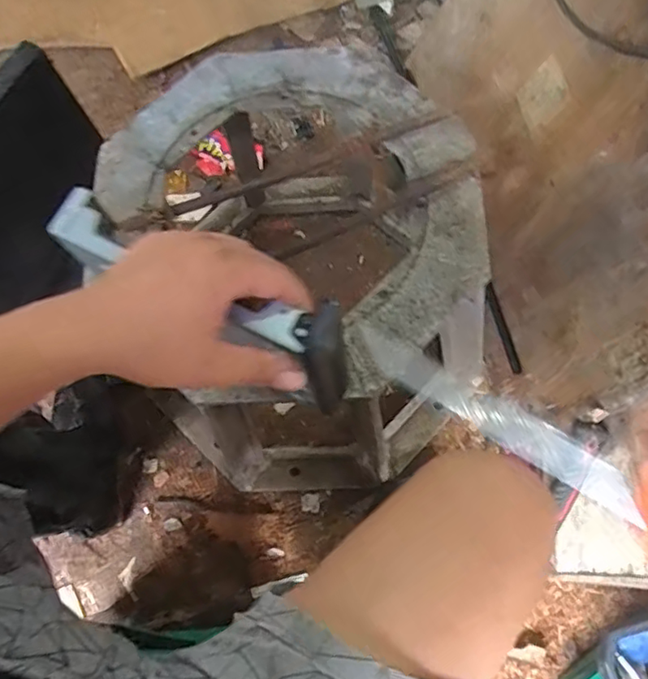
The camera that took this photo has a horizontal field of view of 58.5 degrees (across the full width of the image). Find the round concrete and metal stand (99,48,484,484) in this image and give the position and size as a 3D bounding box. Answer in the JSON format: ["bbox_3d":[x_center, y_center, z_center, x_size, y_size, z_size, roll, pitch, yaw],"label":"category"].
[{"bbox_3d":[-0.029,-0.054,0.724,0.384,0.355,0.423,-4,71,1],"label":"round concrete and metal stand"}]

